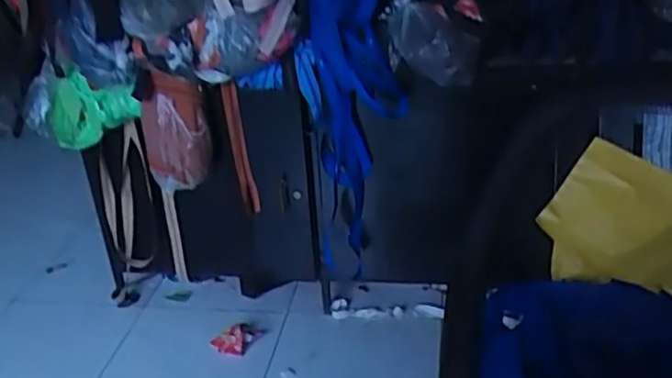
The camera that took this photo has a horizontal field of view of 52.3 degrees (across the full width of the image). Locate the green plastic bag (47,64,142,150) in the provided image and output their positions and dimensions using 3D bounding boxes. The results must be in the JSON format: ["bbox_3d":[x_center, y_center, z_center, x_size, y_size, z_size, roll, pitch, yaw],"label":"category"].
[{"bbox_3d":[-0.552,-0.170,1.546,0.250,0.185,0.046,8,30,23],"label":"green plastic bag"}]

